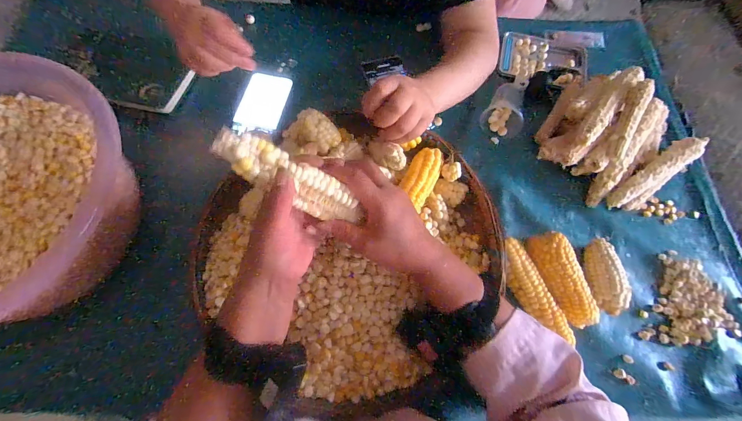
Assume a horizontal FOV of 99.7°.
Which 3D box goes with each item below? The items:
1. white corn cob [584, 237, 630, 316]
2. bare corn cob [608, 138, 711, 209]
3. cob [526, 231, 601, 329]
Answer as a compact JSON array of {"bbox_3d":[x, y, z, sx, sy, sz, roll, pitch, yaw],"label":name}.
[{"bbox_3d":[0.315,0.089,0.427,0.043,0.043,0.101,0,69,-3],"label":"white corn cob"},{"bbox_3d":[0.438,-0.052,0.482,0.180,0.047,0.045,-37,75,-1],"label":"bare corn cob"},{"bbox_3d":[0.255,0.093,0.420,0.050,0.049,0.126,-18,71,-10],"label":"cob"}]

